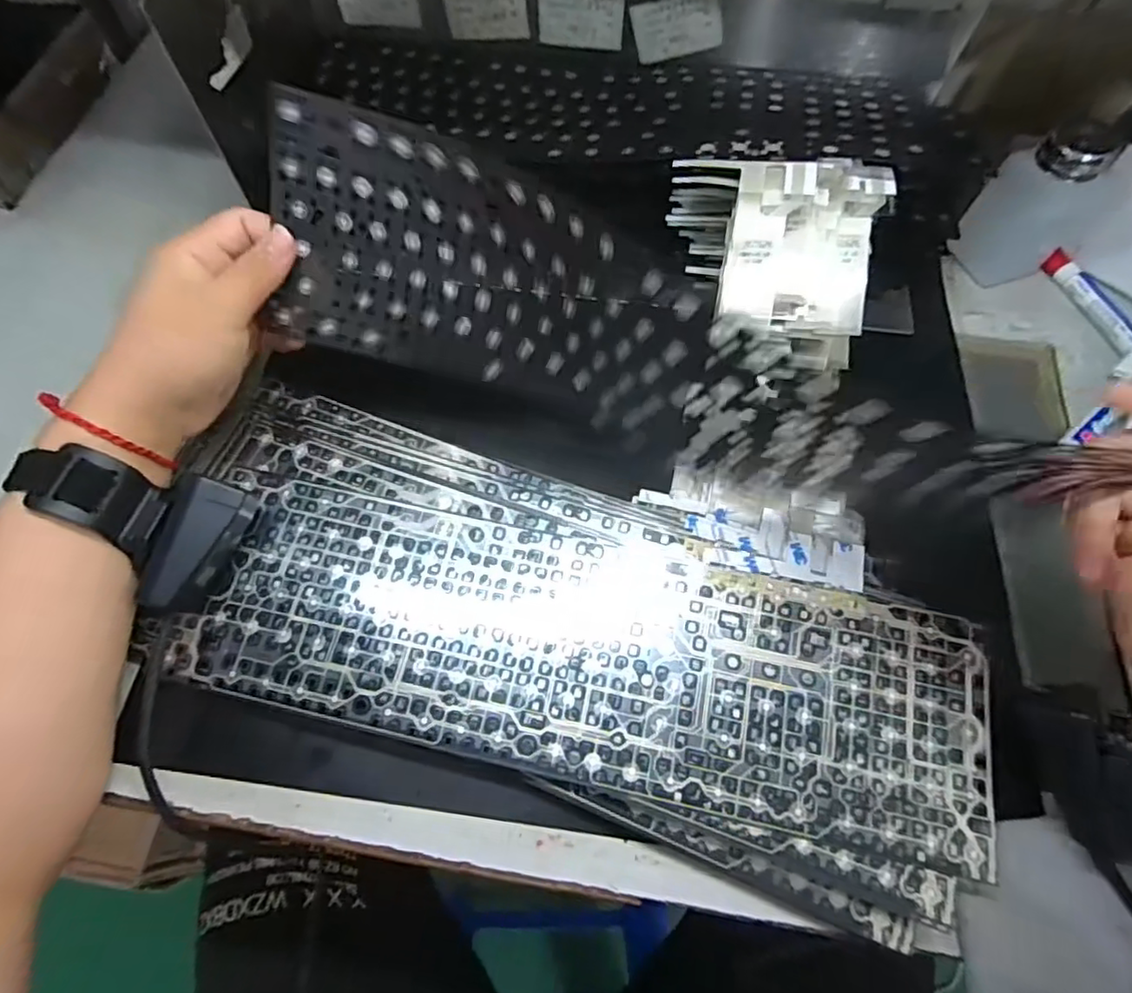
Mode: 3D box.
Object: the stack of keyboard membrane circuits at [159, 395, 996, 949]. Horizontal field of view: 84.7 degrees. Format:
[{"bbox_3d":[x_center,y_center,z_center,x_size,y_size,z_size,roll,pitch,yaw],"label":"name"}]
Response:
[{"bbox_3d":[-0.006,0.071,0.338,0.433,0.029,0.164,17,65,7],"label":"stack of keyboard membrane circuits"}]

